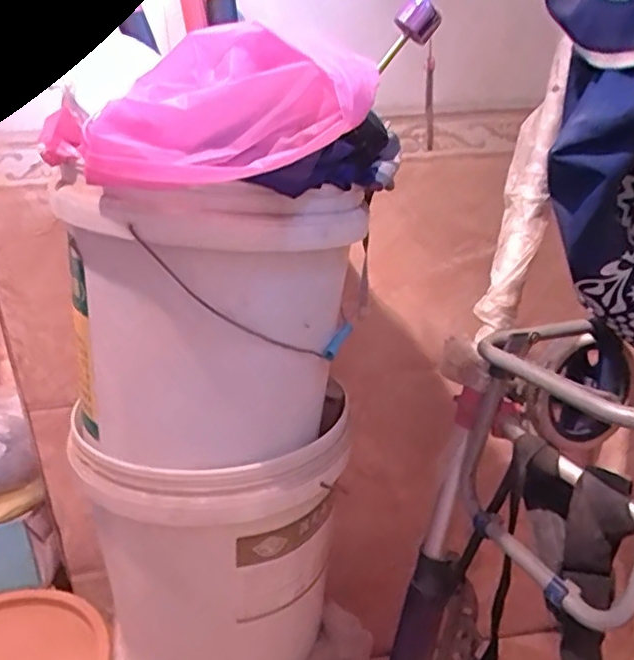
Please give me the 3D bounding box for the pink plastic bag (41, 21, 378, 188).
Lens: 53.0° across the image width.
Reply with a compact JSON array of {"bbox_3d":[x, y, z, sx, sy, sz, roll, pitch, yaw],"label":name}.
[{"bbox_3d":[-0.080,-0.172,0.481,0.240,0.098,0.157,16,30,41],"label":"pink plastic bag"}]

